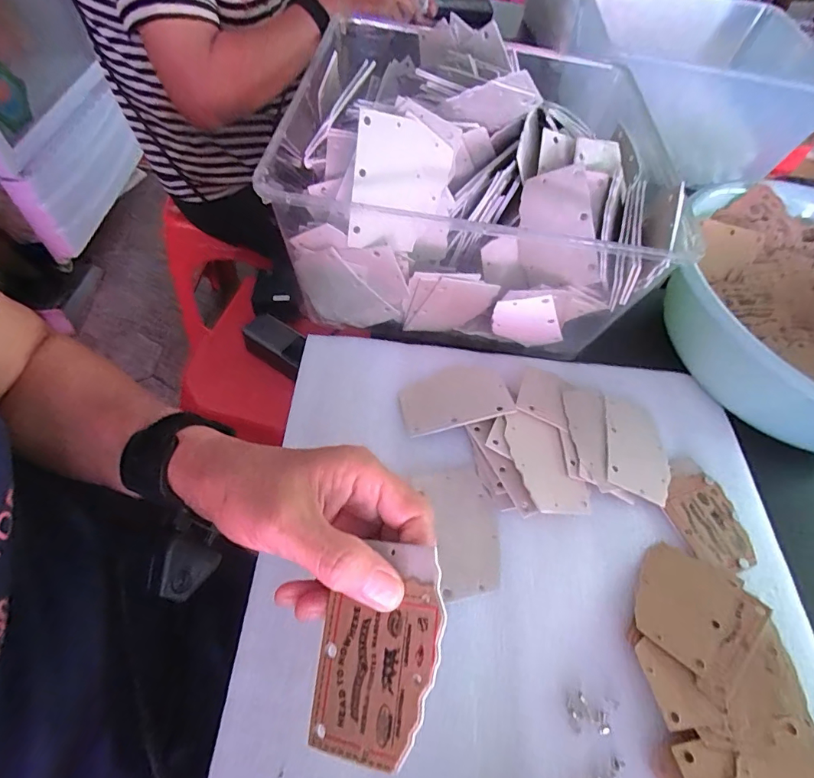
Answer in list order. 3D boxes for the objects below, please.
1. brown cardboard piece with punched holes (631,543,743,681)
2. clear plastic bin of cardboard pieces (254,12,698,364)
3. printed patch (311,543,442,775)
[{"bbox_3d":[0.181,0.138,0.295,0.054,0.004,0.079,34,52,30],"label":"brown cardboard piece with punched holes"},{"bbox_3d":[0.045,-0.140,0.373,0.284,0.159,0.166,7,58,-1],"label":"clear plastic bin of cardboard pieces"},{"bbox_3d":[-0.013,0.112,0.195,0.055,0.004,0.082,-2,66,24],"label":"printed patch"}]

